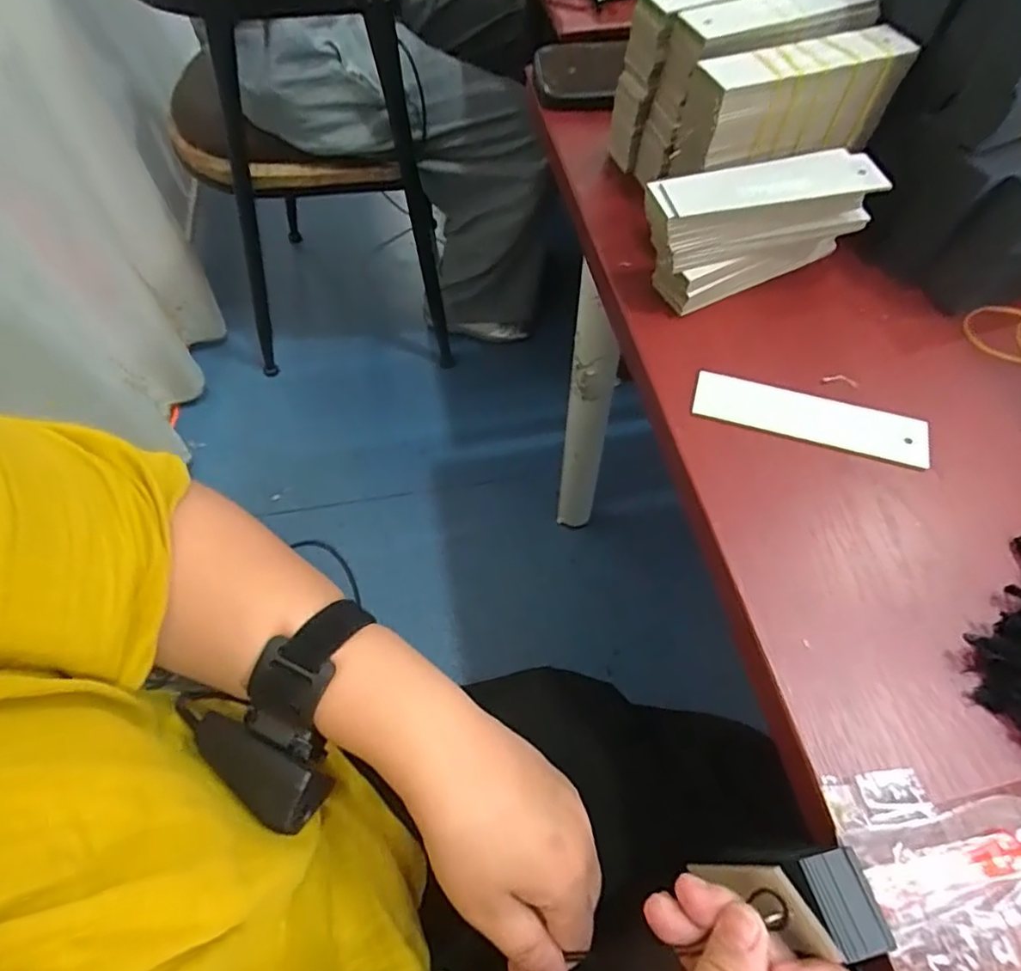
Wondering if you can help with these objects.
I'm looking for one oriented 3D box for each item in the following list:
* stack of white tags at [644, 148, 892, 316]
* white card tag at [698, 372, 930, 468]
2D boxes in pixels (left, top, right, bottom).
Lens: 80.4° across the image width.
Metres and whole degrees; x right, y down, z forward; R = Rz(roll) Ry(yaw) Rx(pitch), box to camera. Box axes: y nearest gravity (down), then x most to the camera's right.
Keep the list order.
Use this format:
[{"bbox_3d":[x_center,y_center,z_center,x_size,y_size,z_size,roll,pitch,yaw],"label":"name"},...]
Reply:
[{"bbox_3d":[0.146,-0.153,0.366,0.131,0.066,0.046,-15,61,-8],"label":"stack of white tags"},{"bbox_3d":[0.168,-0.039,0.340,0.126,0.004,0.033,15,65,8],"label":"white card tag"}]

